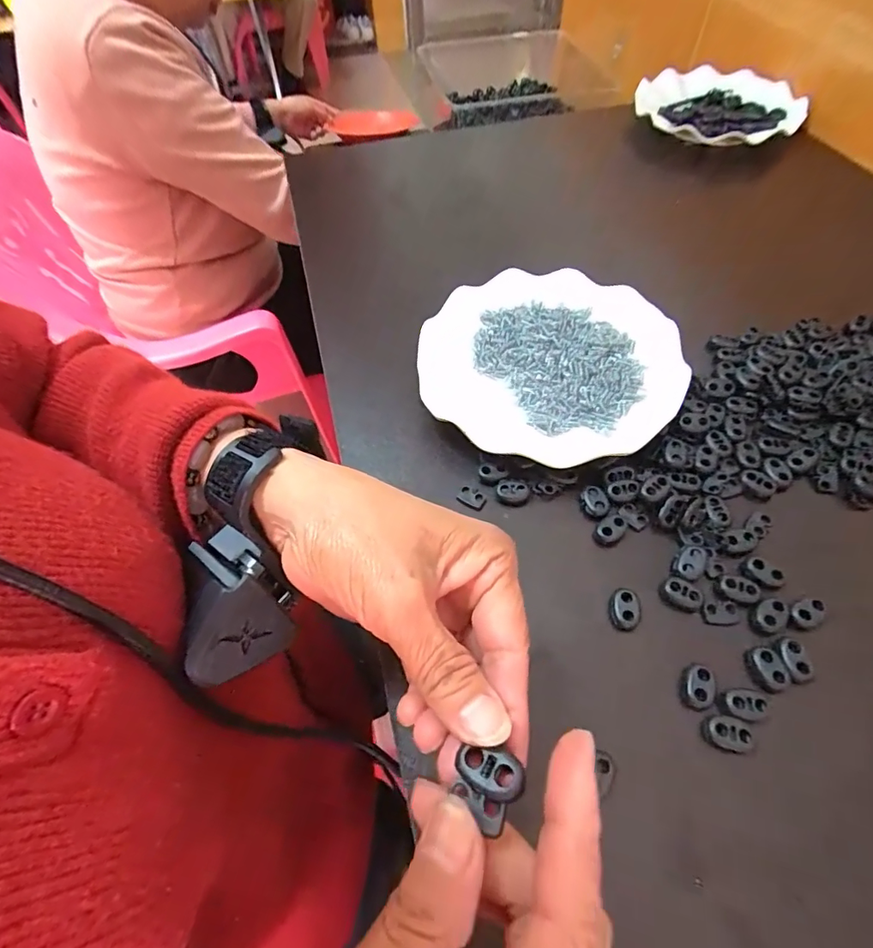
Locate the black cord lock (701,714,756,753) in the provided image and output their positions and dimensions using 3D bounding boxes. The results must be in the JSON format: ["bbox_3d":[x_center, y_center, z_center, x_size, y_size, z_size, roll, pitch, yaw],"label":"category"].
[{"bbox_3d":[0.139,0.122,0.228,0.021,0.004,0.015,15,59,10],"label":"black cord lock"}]

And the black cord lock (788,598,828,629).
[{"bbox_3d":[0.196,0.073,0.255,0.020,0.004,0.013,-26,60,-15],"label":"black cord lock"}]

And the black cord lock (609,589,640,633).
[{"bbox_3d":[0.103,0.074,0.264,0.015,0.008,0.021,7,58,6],"label":"black cord lock"}]

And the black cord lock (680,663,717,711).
[{"bbox_3d":[0.131,0.107,0.240,0.013,0.005,0.020,17,59,12],"label":"black cord lock"}]

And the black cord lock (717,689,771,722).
[{"bbox_3d":[0.150,0.112,0.235,0.024,0.004,0.014,5,58,4],"label":"black cord lock"}]

